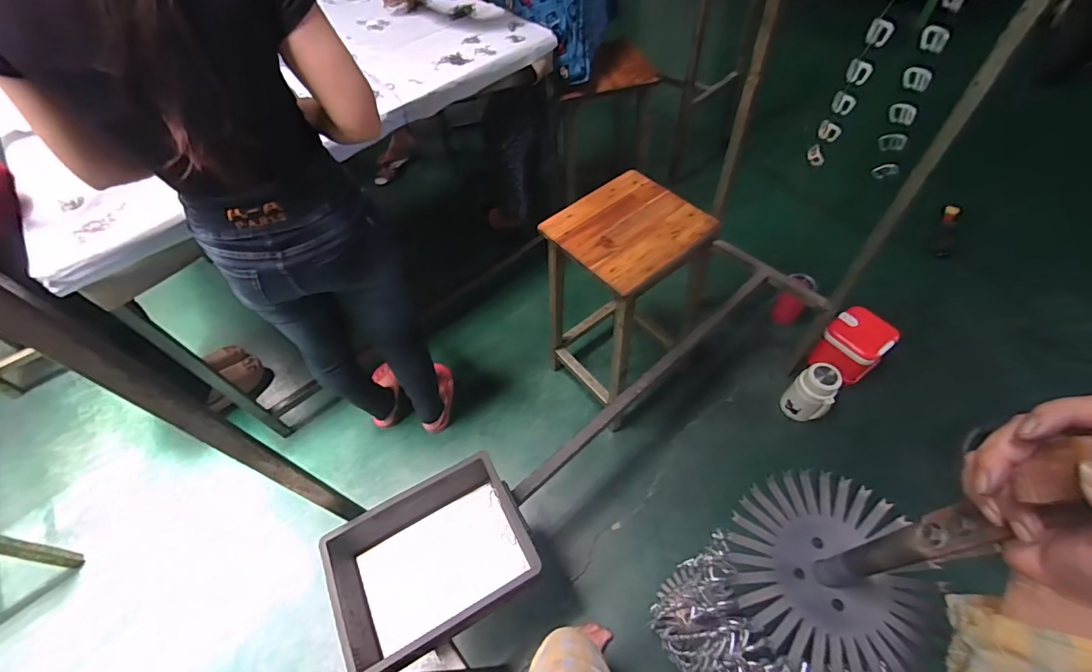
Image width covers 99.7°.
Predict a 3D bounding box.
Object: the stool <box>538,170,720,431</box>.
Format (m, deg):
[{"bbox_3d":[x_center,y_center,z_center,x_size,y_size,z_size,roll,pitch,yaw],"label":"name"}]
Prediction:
[{"bbox_3d":[0.202,-0.089,1.214,0.296,0.538,0.288,-34,58,-18],"label":"stool"}]

